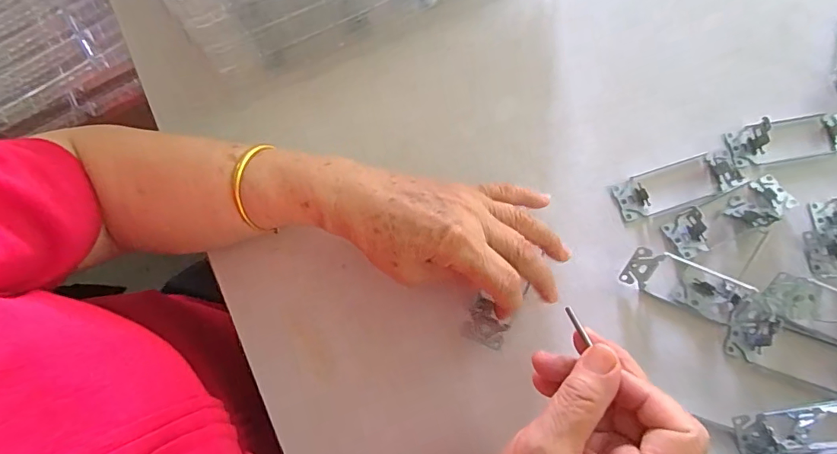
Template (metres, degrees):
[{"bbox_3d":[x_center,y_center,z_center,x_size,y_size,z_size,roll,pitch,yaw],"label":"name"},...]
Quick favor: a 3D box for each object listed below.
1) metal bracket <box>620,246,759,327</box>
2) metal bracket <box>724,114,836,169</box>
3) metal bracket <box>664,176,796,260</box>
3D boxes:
[{"bbox_3d":[0.206,0.042,0.339,0.088,0.024,0.034,23,78,8],"label":"metal bracket"},{"bbox_3d":[0.321,-0.077,0.369,0.106,0.022,0.036,-9,75,0],"label":"metal bracket"},{"bbox_3d":[0.255,-0.011,0.353,0.105,0.020,0.035,-24,76,-4],"label":"metal bracket"}]

